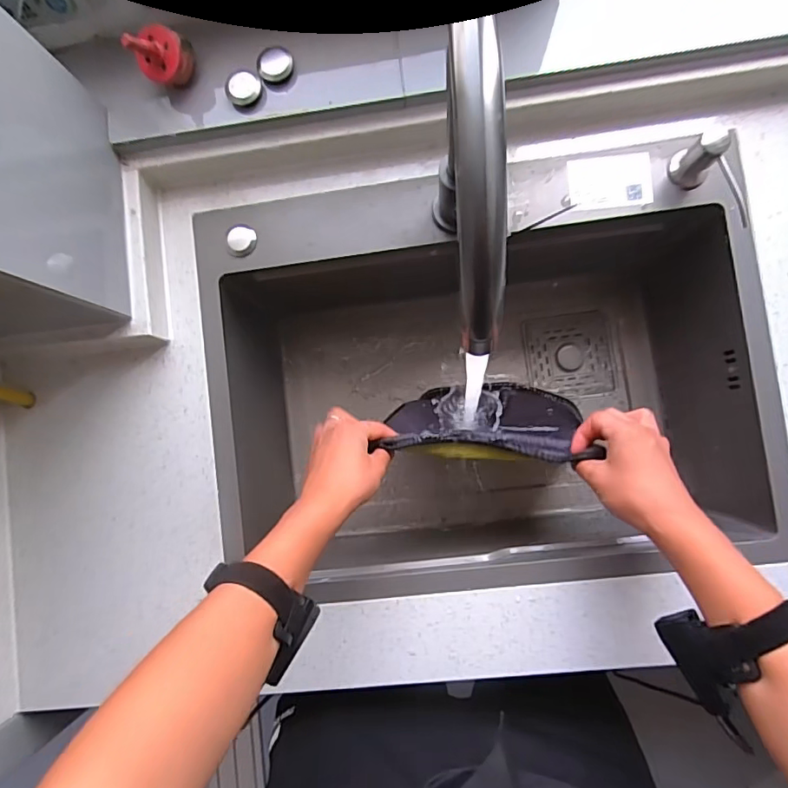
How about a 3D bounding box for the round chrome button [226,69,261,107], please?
[{"bbox_3d":[-0.152,-0.310,0.512,0.033,0.011,0.031,0,87,6],"label":"round chrome button"}]

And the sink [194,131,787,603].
[{"bbox_3d":[0.103,-0.017,0.651,0.597,0.237,0.447,-7,86,6],"label":"sink"}]

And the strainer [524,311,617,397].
[{"bbox_3d":[0.261,-0.056,0.753,0.121,0.008,0.120,-8,86,6],"label":"strainer"}]

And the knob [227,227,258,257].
[{"bbox_3d":[-0.170,-0.170,0.569,0.032,0.008,0.033,0,87,3],"label":"knob"}]

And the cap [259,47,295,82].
[{"bbox_3d":[-0.120,-0.334,0.513,0.034,0.012,0.031,0,87,6],"label":"cap"}]

